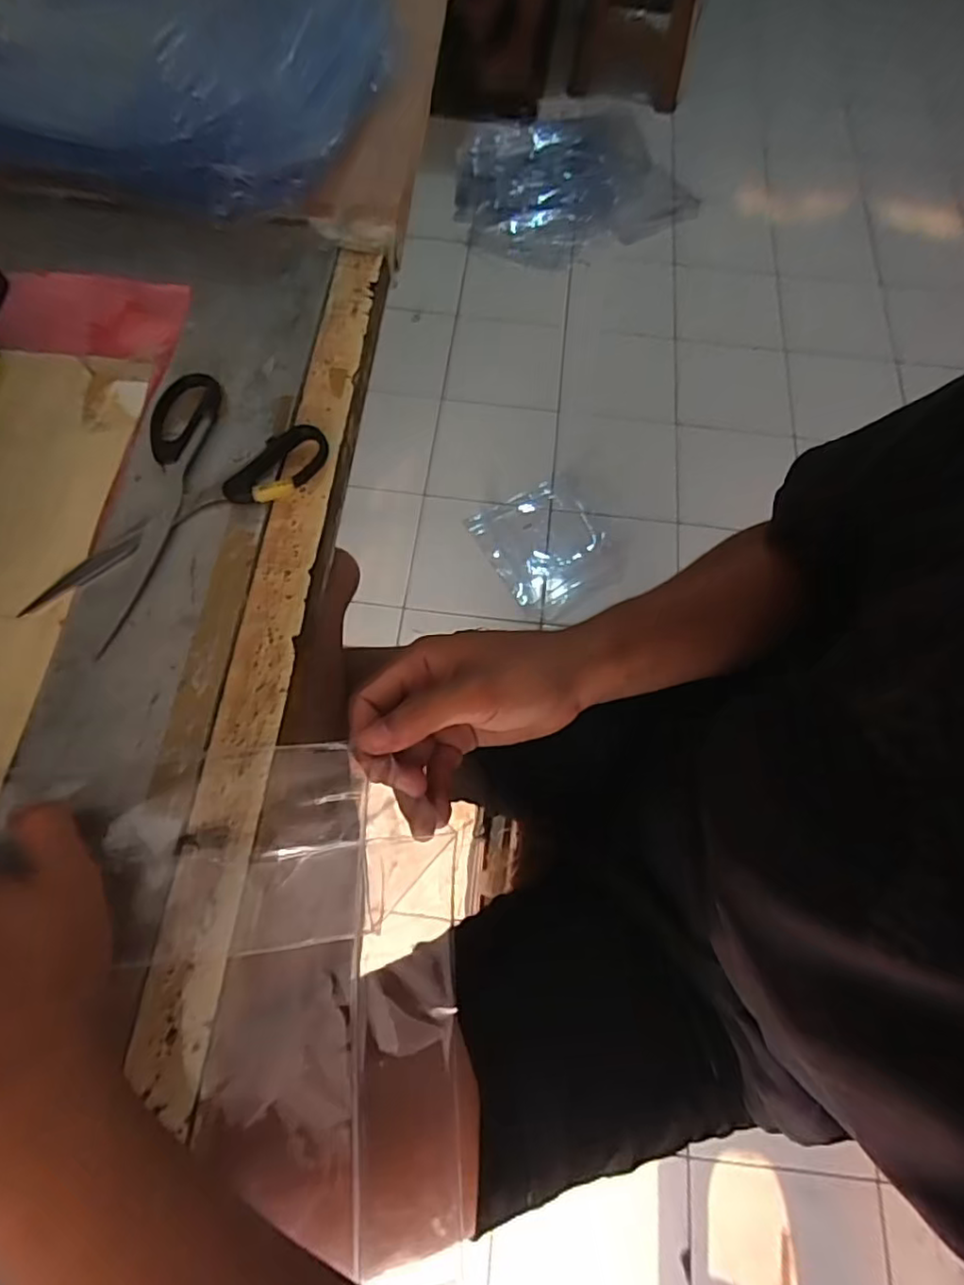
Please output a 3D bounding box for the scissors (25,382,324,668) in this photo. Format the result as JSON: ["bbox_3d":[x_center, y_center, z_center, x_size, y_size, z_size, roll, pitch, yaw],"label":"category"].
[{"bbox_3d":[-0.186,-0.081,0.371,0.117,0.007,0.177,28,69,10],"label":"scissors"}]

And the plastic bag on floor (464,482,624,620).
[{"bbox_3d":[0.154,-0.220,1.417,0.280,0.022,0.308,-32,72,-14],"label":"plastic bag on floor"}]

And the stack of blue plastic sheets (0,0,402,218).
[{"bbox_3d":[-0.257,-0.466,0.474,0.326,0.110,0.269,15,68,5],"label":"stack of blue plastic sheets"}]

